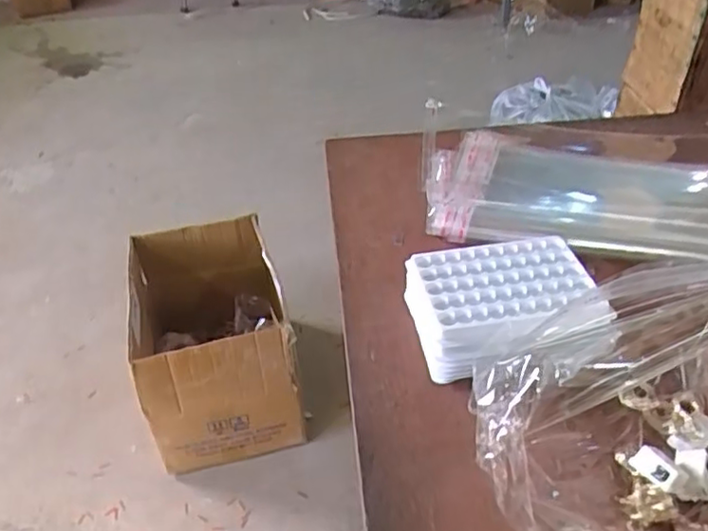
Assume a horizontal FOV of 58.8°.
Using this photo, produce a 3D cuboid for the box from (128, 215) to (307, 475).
[{"bbox_3d":[-0.284,0.142,1.264,0.282,0.308,0.421,-11,40,-9],"label":"box"}]

